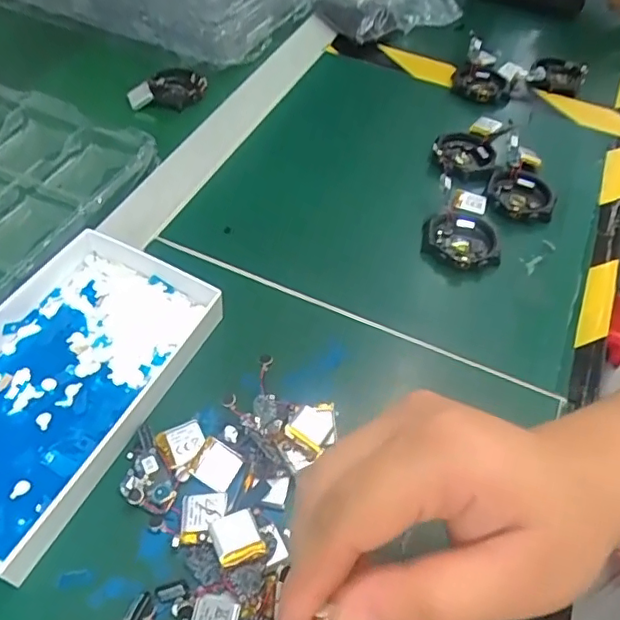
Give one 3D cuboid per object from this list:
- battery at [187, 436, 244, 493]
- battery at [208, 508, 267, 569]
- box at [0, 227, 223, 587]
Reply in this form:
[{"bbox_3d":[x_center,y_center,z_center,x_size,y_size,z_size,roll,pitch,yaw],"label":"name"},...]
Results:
[{"bbox_3d":[-0.048,0.078,0.283,0.023,0.004,0.020,26,55,14],"label":"battery"},{"bbox_3d":[-0.034,0.103,0.255,0.021,0.004,0.024,-12,47,-25],"label":"battery"},{"bbox_3d":[-0.138,0.035,0.299,0.106,0.026,0.174,23,54,12],"label":"box"}]

